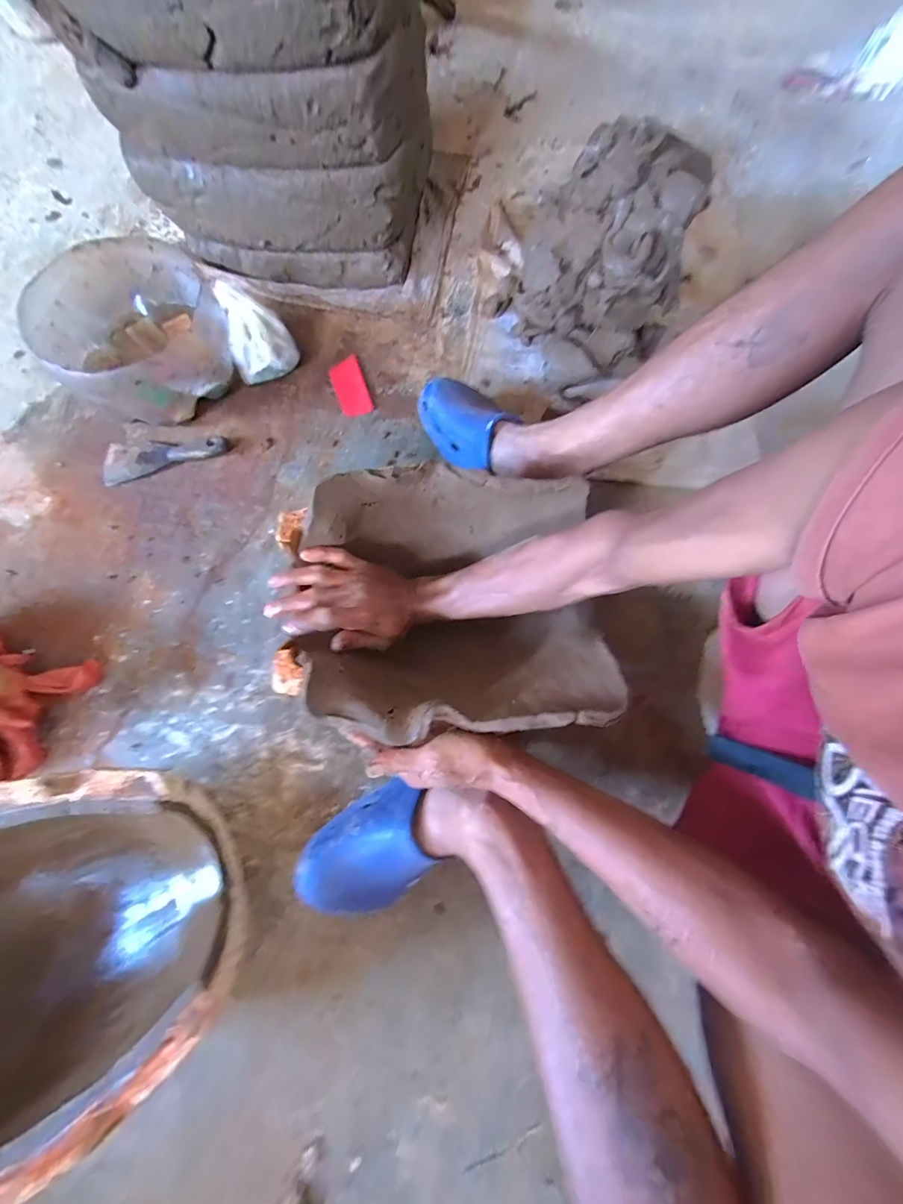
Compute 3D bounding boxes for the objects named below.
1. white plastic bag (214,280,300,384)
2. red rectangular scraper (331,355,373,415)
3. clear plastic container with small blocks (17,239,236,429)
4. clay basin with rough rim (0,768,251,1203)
[{"bbox_3d":[-0.306,-0.412,0.665,0.096,0.078,0.134,-37,78,-11],"label":"white plastic bag"},{"bbox_3d":[-0.161,-0.343,0.686,0.051,0.010,0.103,-20,79,2],"label":"red rectangular scraper"},{"bbox_3d":[-0.446,-0.385,0.632,0.247,0.126,0.237,41,77,10],"label":"clear plastic container with small blocks"},{"bbox_3d":[-0.379,0.324,0.417,0.311,0.147,0.283,0,74,-1],"label":"clay basin with rough rim"}]

